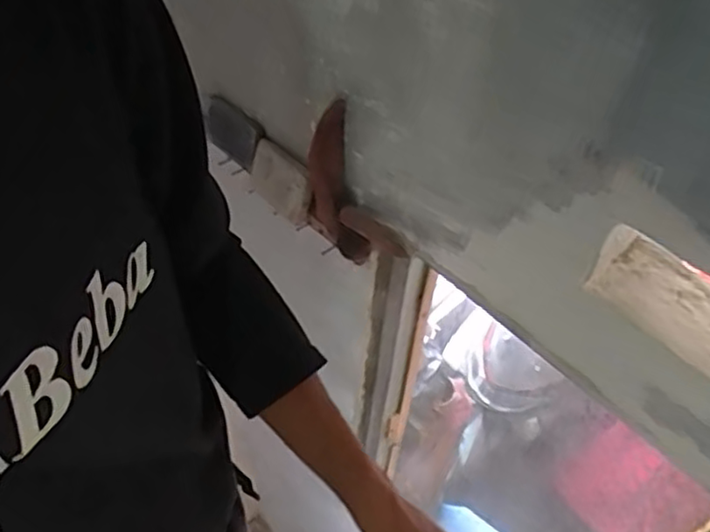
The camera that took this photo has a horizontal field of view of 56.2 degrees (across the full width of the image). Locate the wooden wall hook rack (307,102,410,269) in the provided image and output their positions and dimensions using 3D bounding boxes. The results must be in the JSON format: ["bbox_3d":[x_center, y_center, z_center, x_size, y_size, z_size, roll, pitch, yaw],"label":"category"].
[{"bbox_3d":[0.003,-0.077,0.778,0.038,0.188,0.175,-34,60,-27],"label":"wooden wall hook rack"}]

